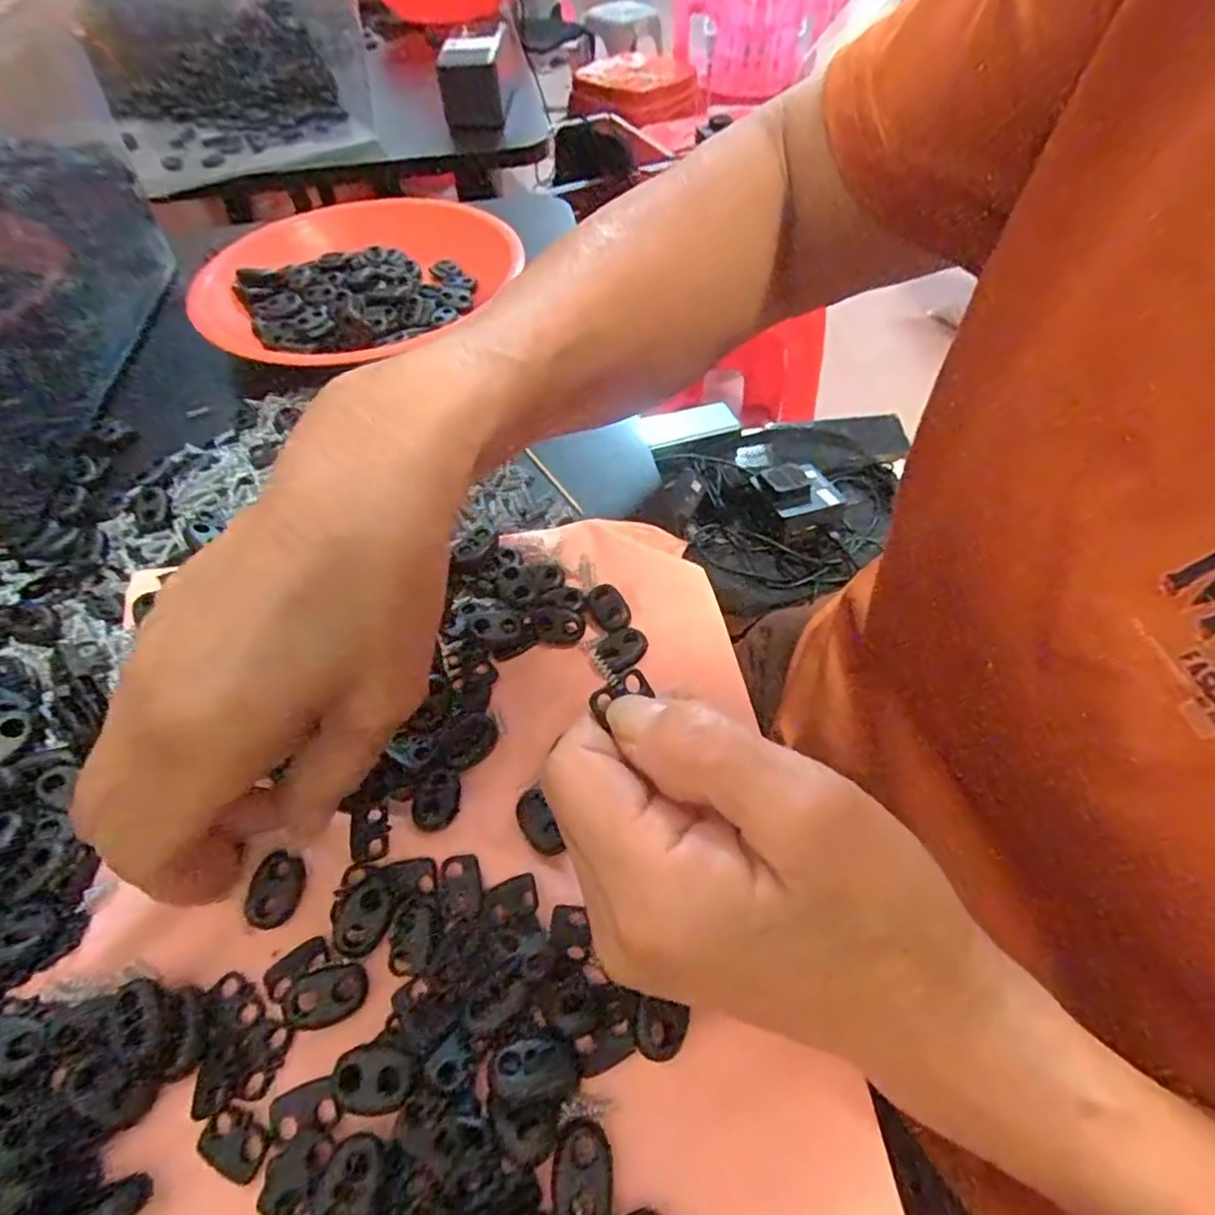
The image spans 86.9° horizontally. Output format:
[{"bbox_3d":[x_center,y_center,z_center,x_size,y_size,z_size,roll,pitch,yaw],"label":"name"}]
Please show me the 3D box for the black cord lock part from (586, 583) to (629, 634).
[{"bbox_3d":[0.001,0.000,0.259,0.015,0.004,0.021,-17,55,-11],"label":"black cord lock part"}]

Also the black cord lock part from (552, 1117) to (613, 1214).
[{"bbox_3d":[-0.006,0.139,0.157,0.014,0.004,0.022,3,53,3],"label":"black cord lock part"}]

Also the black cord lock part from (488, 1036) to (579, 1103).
[{"bbox_3d":[-0.019,0.119,0.165,0.022,0.004,0.013,-3,53,-1],"label":"black cord lock part"}]

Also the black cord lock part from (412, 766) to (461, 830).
[{"bbox_3d":[-0.056,0.063,0.211,0.014,0.005,0.019,0,53,1],"label":"black cord lock part"}]

